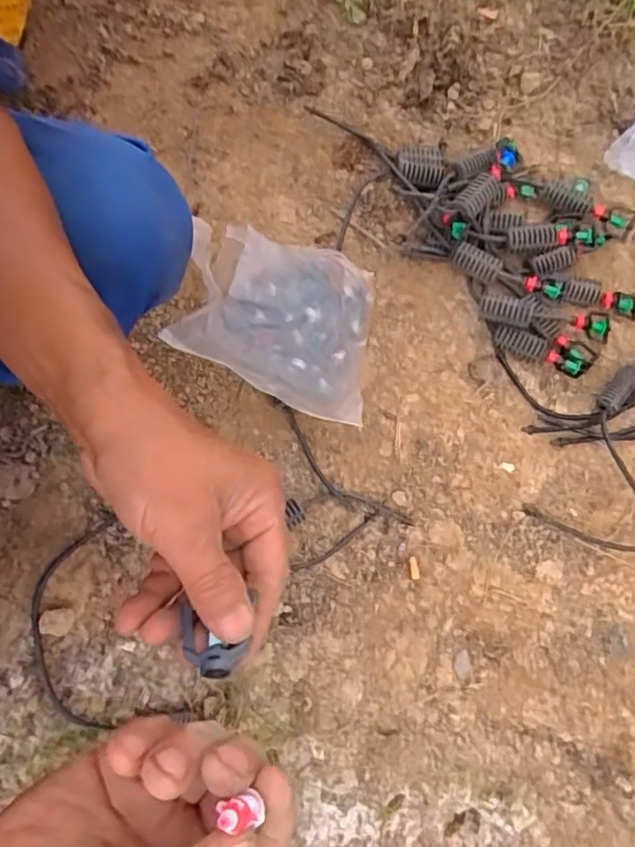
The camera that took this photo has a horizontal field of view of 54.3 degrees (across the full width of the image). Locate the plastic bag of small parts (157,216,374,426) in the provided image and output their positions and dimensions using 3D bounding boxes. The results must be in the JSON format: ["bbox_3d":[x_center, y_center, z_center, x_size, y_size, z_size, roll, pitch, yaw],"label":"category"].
[{"bbox_3d":[-0.049,-0.114,0.656,0.219,0.123,0.187,11,79,1],"label":"plastic bag of small parts"}]

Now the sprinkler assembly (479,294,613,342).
[{"bbox_3d":[0.259,-0.119,0.697,0.151,0.030,0.032,8,78,0],"label":"sprinkler assembly"}]

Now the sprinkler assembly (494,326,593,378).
[{"bbox_3d":[0.256,-0.080,0.703,0.116,0.027,0.023,19,79,2],"label":"sprinkler assembly"}]

